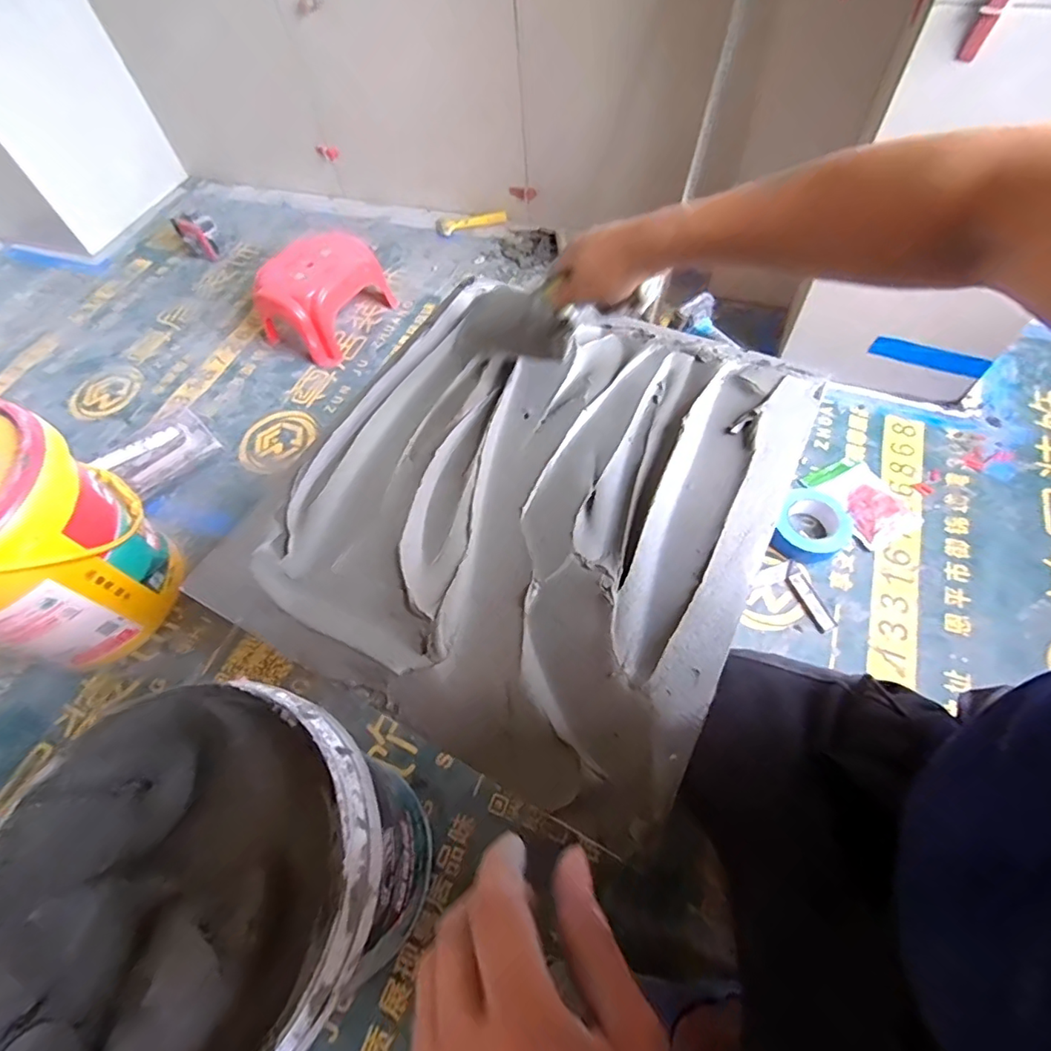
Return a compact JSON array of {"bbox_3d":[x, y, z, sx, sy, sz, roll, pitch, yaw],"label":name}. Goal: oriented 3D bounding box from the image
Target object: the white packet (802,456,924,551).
[{"bbox_3d":[0.603,-0.047,0.953,0.125,0.017,0.172,-27,61,-12],"label":"white packet"}]

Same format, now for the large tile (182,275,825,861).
[{"bbox_3d":[-0.001,-0.047,0.577,0.488,0.020,0.526,24,64,17],"label":"large tile"}]

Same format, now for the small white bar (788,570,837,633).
[{"bbox_3d":[0.462,0.123,0.866,0.033,0.010,0.100,-20,60,-8],"label":"small white bar"}]

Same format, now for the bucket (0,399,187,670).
[{"bbox_3d":[-0.752,0.040,0.816,0.258,0.353,0.306,14,61,12],"label":"bucket"}]

